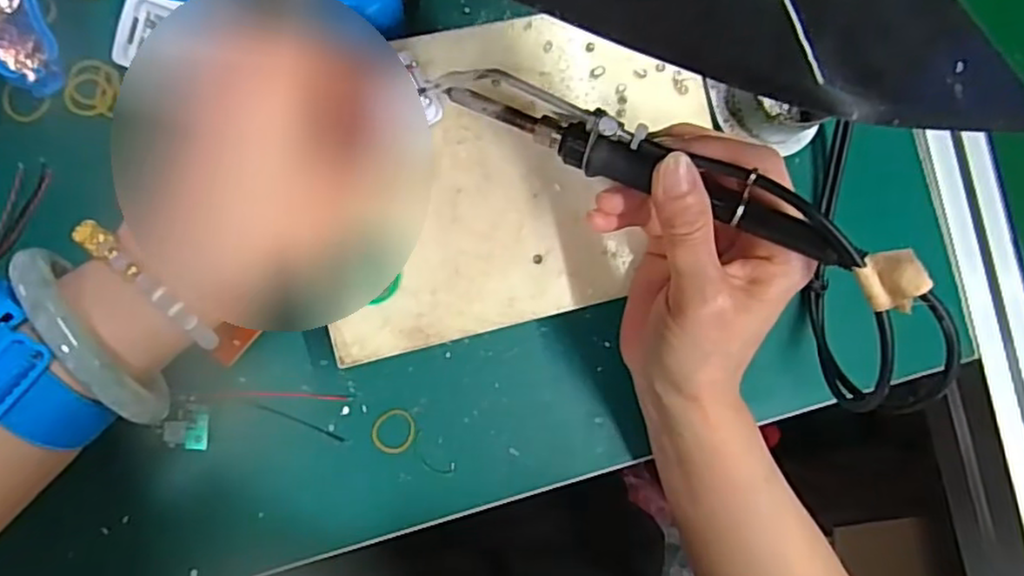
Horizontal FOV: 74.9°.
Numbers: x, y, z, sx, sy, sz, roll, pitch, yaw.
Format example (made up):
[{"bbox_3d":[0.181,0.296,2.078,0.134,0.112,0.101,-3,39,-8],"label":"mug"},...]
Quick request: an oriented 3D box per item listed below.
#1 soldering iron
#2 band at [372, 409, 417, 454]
[{"bbox_3d":[0.050,-0.053,0.273,0.186,0.023,0.019,26,83,12],"label":"soldering iron"},{"bbox_3d":[-0.062,0.076,0.355,0.022,0.004,0.023,0,87,-8],"label":"band"}]

